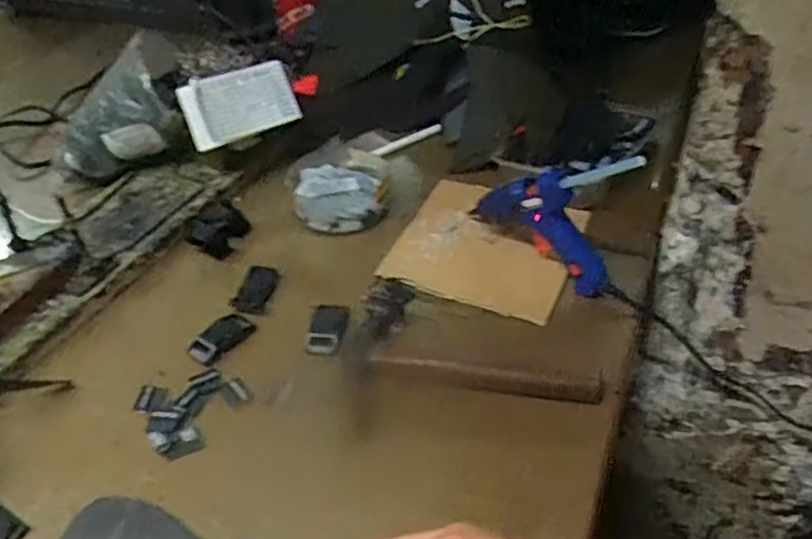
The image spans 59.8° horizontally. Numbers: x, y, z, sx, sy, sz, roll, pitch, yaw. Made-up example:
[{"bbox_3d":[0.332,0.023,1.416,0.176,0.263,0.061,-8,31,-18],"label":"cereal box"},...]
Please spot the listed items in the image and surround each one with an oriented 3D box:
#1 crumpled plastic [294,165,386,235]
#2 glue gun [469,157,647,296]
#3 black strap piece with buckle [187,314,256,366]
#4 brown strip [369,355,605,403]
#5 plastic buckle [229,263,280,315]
[{"bbox_3d":[-0.066,-0.074,0.688,0.080,0.024,0.089,-7,40,-6],"label":"crumpled plastic"},{"bbox_3d":[0.114,-0.057,0.586,0.141,0.118,0.033,30,50,32],"label":"glue gun"},{"bbox_3d":[-0.149,0.053,0.562,0.033,0.005,0.055,26,48,29],"label":"black strap piece with buckle"},{"bbox_3d":[0.059,0.079,0.515,0.164,0.015,0.020,3,40,6],"label":"brown strip"},{"bbox_3d":[-0.127,0.015,0.599,0.028,0.007,0.055,10,41,14],"label":"plastic buckle"}]

